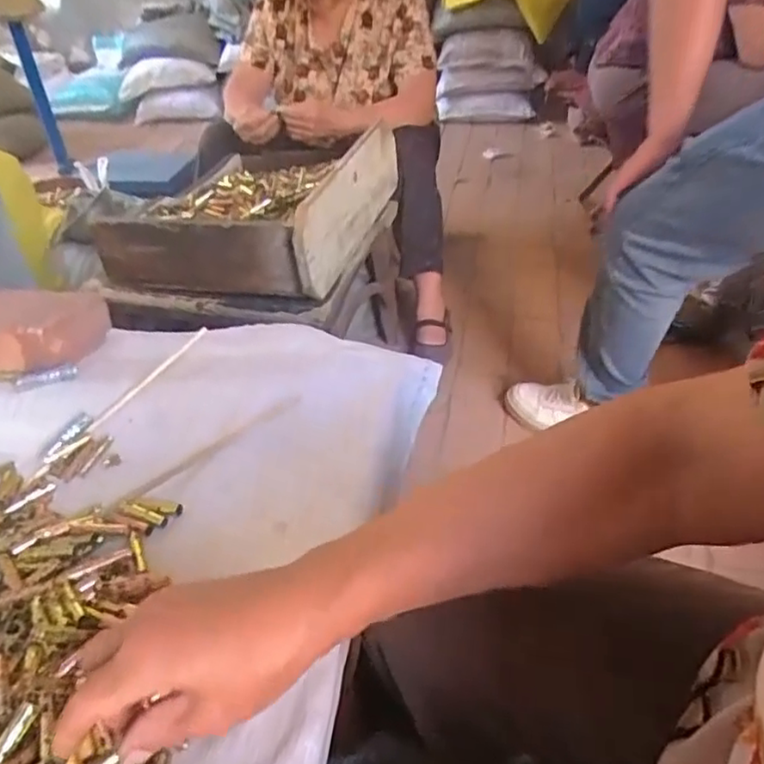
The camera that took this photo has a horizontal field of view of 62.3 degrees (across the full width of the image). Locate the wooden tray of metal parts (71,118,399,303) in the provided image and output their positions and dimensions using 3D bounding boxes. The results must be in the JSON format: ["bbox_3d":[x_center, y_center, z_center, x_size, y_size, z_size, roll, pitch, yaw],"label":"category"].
[{"bbox_3d":[-0.209,-0.327,1.117,0.371,0.145,0.467,8,40,14],"label":"wooden tray of metal parts"}]

